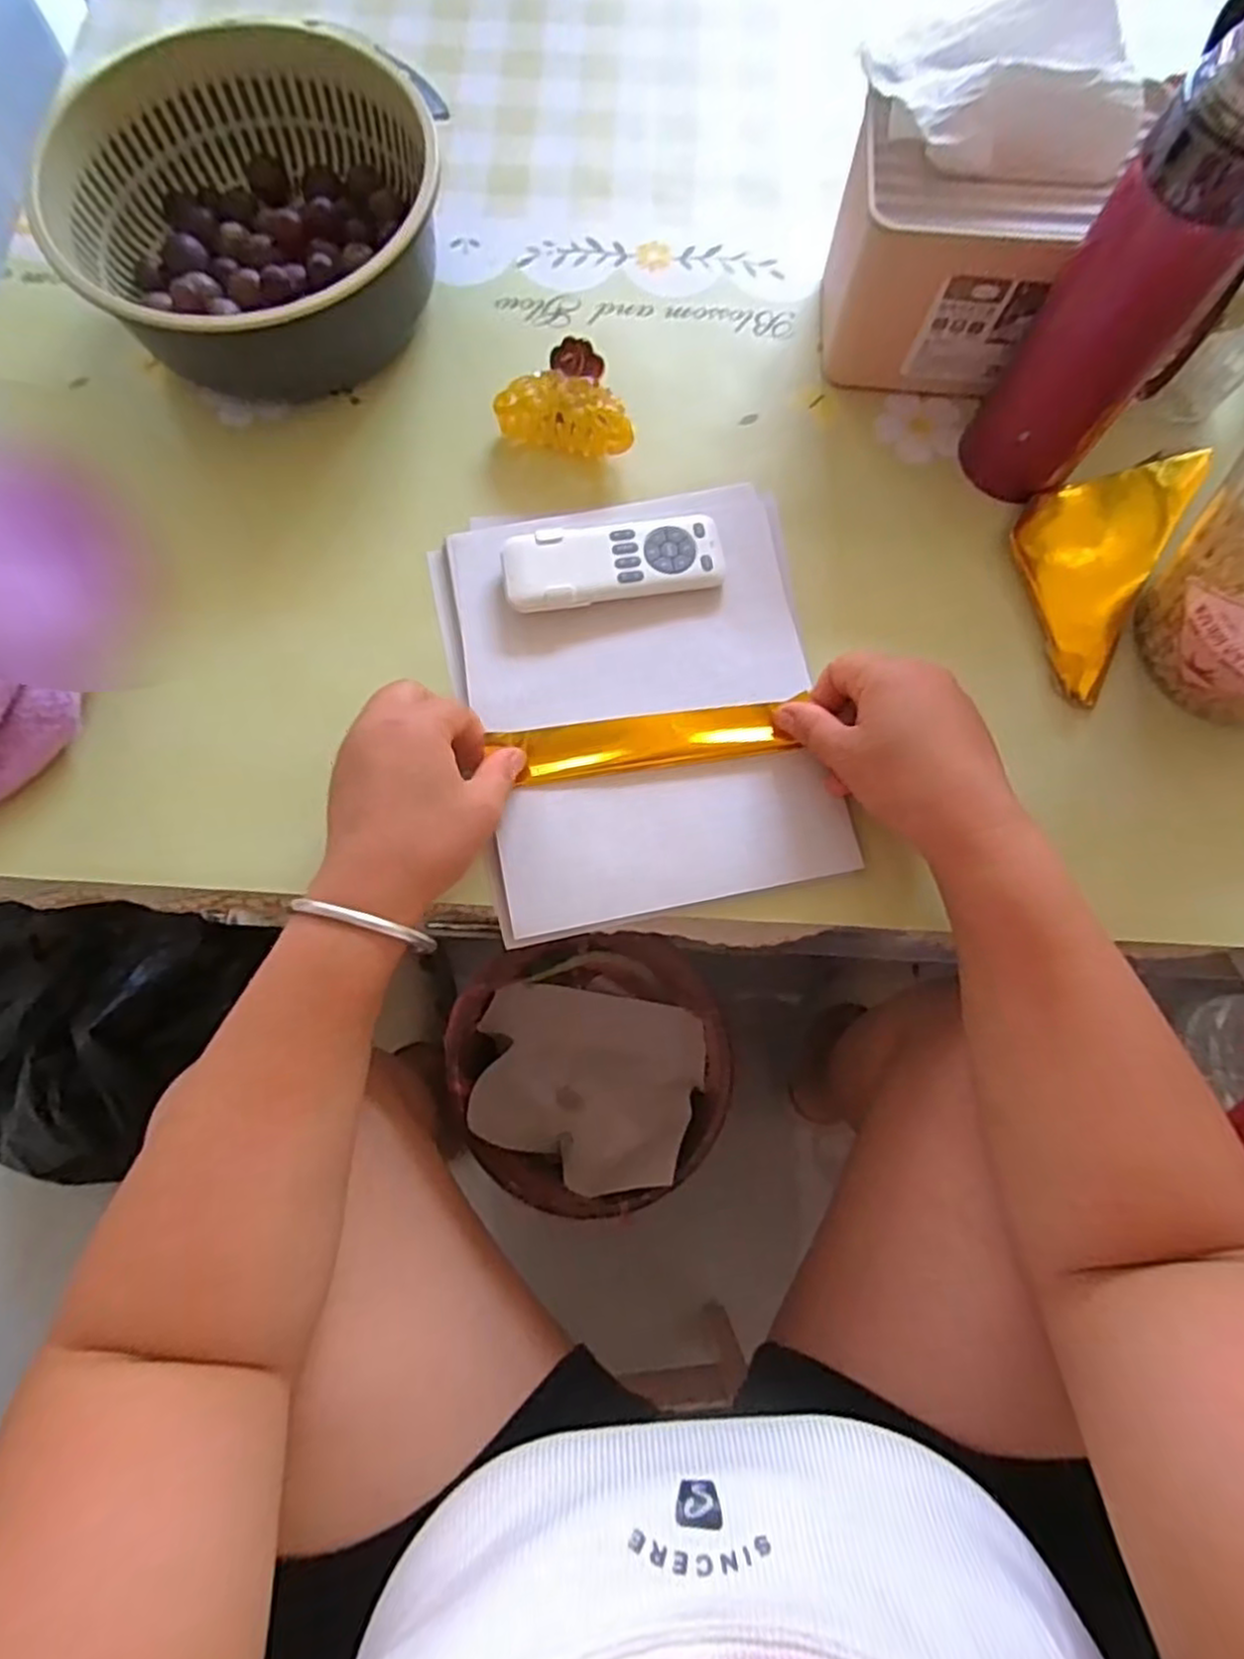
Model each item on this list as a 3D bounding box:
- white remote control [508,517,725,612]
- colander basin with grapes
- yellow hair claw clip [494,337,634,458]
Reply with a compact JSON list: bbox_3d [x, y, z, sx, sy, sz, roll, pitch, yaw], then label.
[{"bbox_3d":[-0.004,-0.154,0.423,0.125,0.014,0.048,-9,76,-3],"label":"white remote control"},{"bbox_3d":[-0.227,-0.382,0.454,0.201,0.078,0.209,0,76,-1],"label":"colander basin with grapes"},{"bbox_3d":[-0.030,-0.258,0.445,0.083,0.039,0.049,21,77,4],"label":"yellow hair claw clip"}]

